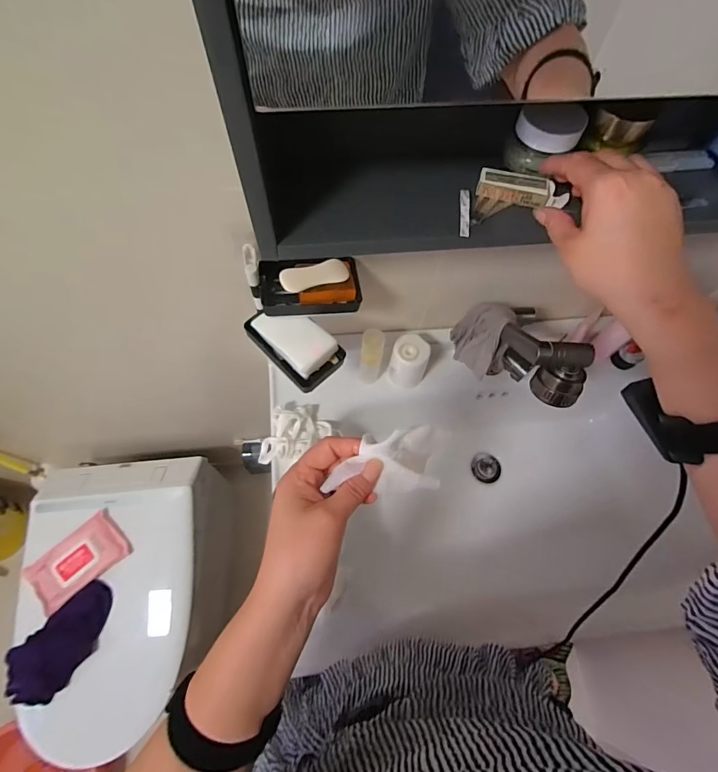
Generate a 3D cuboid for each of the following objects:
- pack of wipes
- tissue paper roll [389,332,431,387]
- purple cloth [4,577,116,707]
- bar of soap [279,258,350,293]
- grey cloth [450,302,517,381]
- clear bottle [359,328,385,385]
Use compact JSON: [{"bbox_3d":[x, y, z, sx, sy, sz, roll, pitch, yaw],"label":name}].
[{"bbox_3d":[-0.627,0.390,0.892,0.198,0.038,0.115,-41,73,-18],"label":"pack of wipes"},{"bbox_3d":[0.086,-0.039,0.682,0.060,0.100,0.046,19,66,7],"label":"tissue paper roll"},{"bbox_3d":[-0.624,0.549,0.855,0.230,0.018,0.127,-43,104,-25],"label":"purple cloth"},{"bbox_3d":[-0.055,-0.138,0.498,0.084,0.013,0.030,-19,67,-10],"label":"bar of soap"},{"bbox_3d":[0.177,-0.068,0.582,0.048,0.139,0.105,5,65,1],"label":"grey cloth"},{"bbox_3d":[0.020,-0.044,0.650,0.035,0.131,0.029,10,65,3],"label":"clear bottle"}]

